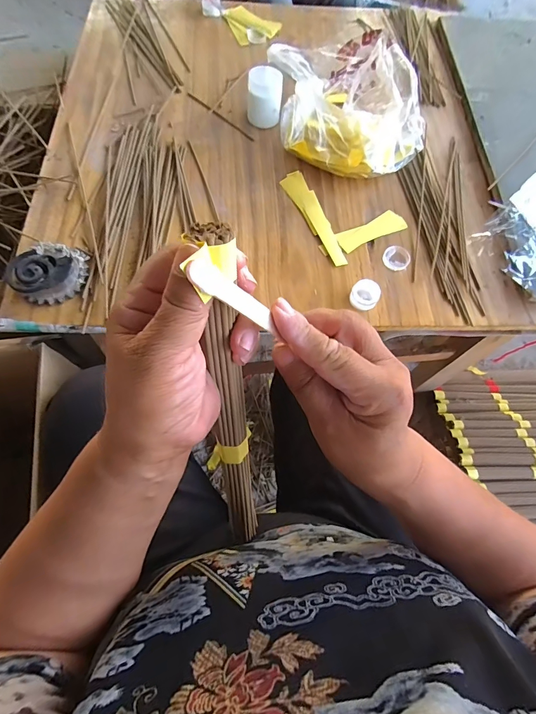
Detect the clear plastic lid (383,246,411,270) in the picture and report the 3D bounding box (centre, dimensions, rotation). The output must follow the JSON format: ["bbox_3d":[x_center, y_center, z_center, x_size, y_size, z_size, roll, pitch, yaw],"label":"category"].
[{"bbox_3d":[0.189,-0.145,0.518,0.039,0.006,0.039,1,68,-3],"label":"clear plastic lid"}]

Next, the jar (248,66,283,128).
[{"bbox_3d":[-0.006,-0.434,0.594,0.055,0.068,0.053,1,68,-3],"label":"jar"}]

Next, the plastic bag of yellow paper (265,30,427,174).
[{"bbox_3d":[0.128,-0.424,0.583,0.230,0.091,0.272,-21,71,-11],"label":"plastic bag of yellow paper"}]

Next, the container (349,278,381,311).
[{"bbox_3d":[0.131,-0.085,0.478,0.037,0.023,0.034,1,68,-3],"label":"container"}]

